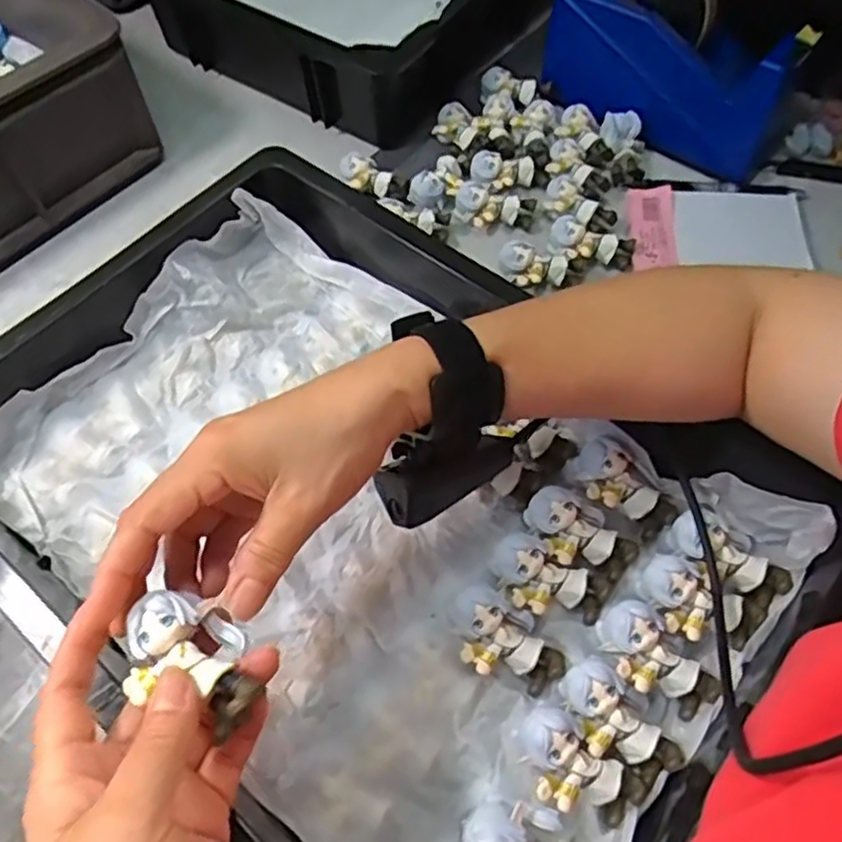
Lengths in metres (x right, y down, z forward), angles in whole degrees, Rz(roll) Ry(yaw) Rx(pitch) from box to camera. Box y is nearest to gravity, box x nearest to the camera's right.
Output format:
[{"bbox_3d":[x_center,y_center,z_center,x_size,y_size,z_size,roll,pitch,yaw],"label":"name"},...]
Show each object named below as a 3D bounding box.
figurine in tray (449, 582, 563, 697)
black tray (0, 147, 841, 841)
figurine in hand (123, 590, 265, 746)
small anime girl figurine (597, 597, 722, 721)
[{"bbox_3d":[0.042,0.111,0.352,0.061,0.025,0.039,32,65,17],"label":"figurine in tray"},{"bbox_3d":[-0.033,0.046,0.365,0.440,0.076,0.304,38,67,17],"label":"black tray"},{"bbox_3d":[-0.086,0.091,0.262,0.056,0.021,0.041,30,65,14],"label":"figurine in hand"},{"bbox_3d":[0.115,0.117,0.340,0.035,0.022,0.061,-38,67,-19],"label":"small anime girl figurine"}]

